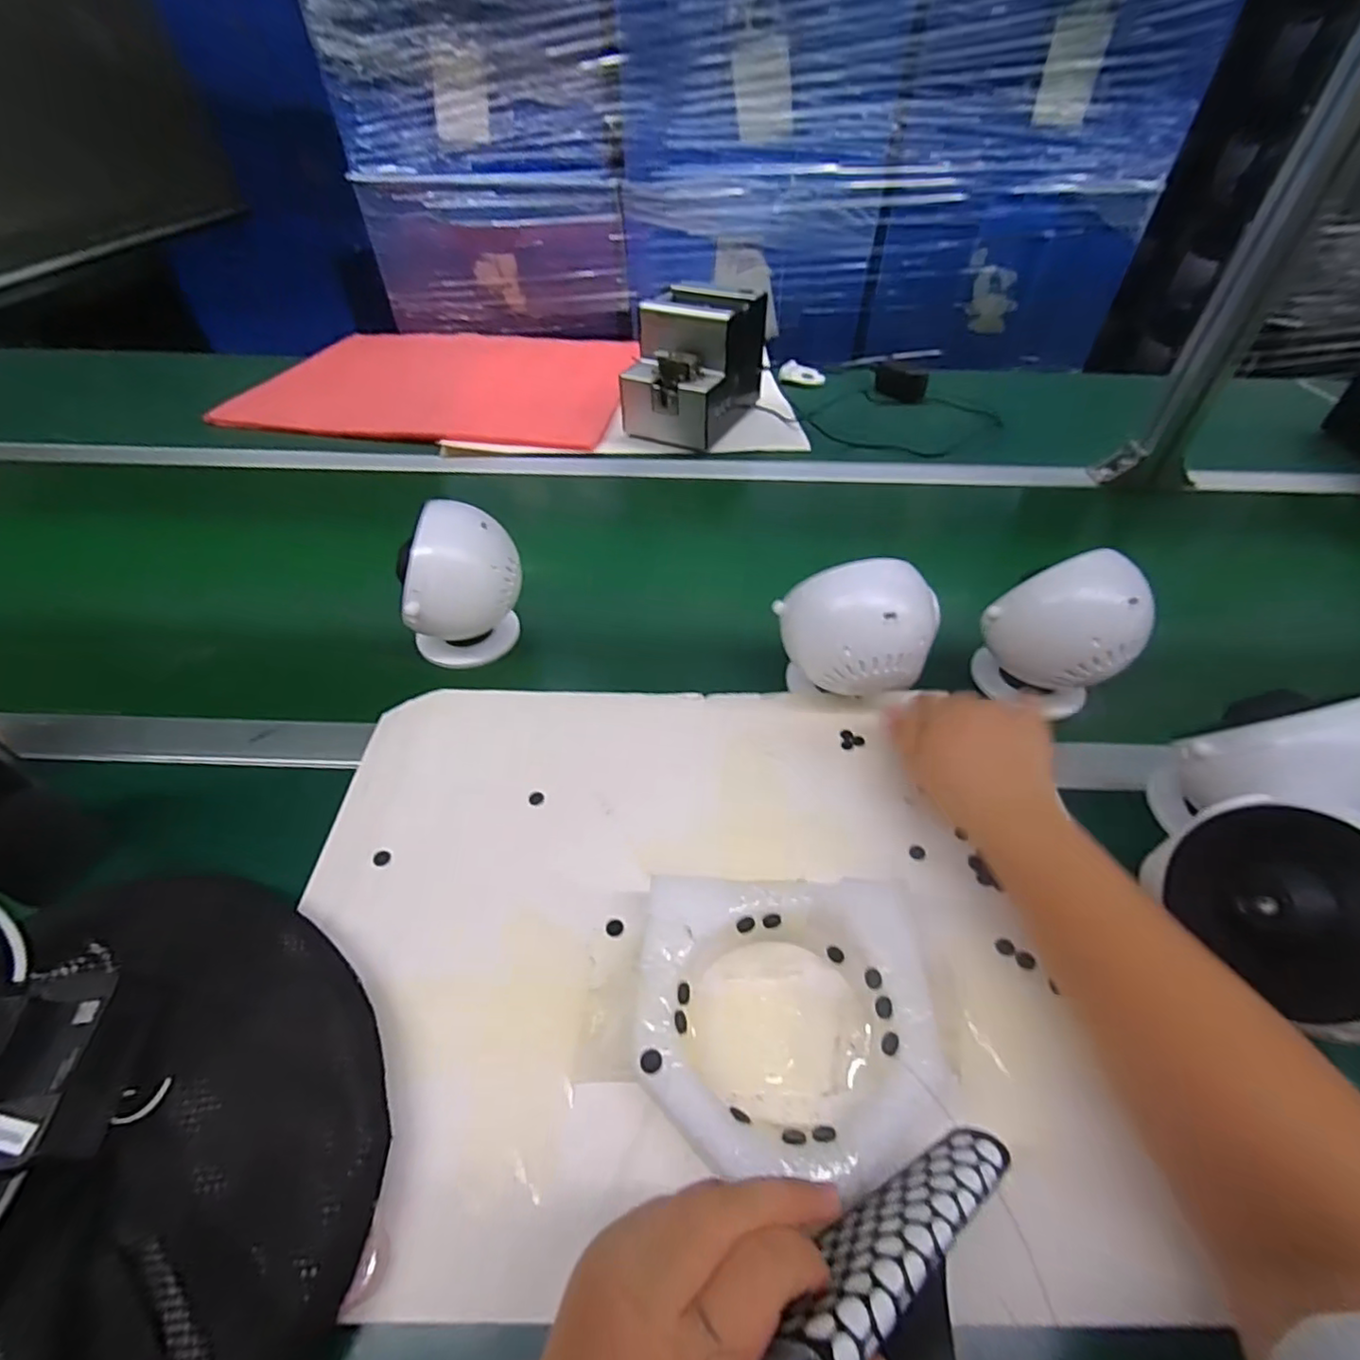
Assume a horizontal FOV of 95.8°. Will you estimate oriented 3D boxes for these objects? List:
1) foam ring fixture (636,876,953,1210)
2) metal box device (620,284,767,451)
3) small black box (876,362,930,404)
[{"bbox_3d":[0.052,0.172,0.313,0.142,0.037,0.132,2,45,2],"label":"foam ring fixture"},{"bbox_3d":[0.017,-0.412,0.808,0.127,0.145,0.182,19,49,17],"label":"metal box device"},{"bbox_3d":[0.330,-0.445,0.916,0.080,0.045,0.049,18,49,16],"label":"small black box"}]

